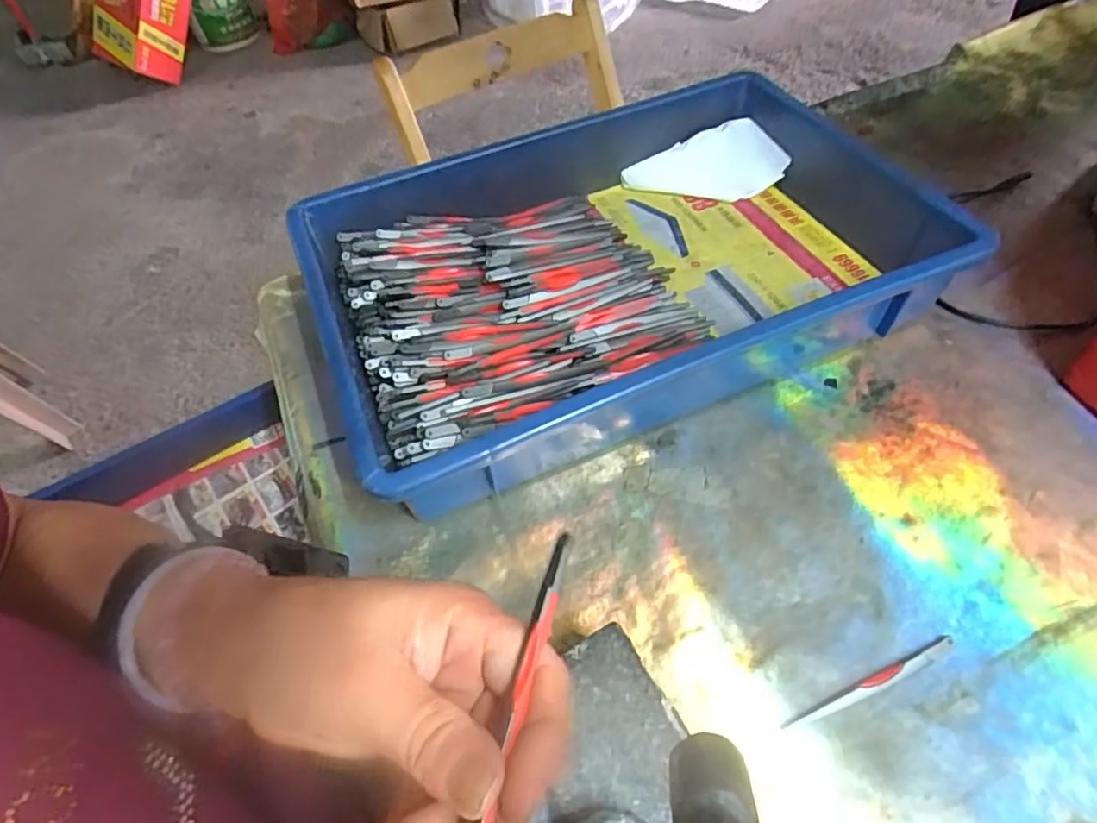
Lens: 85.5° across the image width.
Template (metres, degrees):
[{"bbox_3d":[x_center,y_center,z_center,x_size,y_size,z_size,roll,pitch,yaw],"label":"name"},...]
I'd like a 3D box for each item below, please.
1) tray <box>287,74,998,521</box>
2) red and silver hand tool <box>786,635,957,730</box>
[{"bbox_3d":[0.050,-0.119,0.452,0.430,0.074,0.290,-20,56,-12],"label":"tray"},{"bbox_3d":[0.164,0.137,0.300,0.101,0.004,0.008,-20,55,-12],"label":"red and silver hand tool"}]

